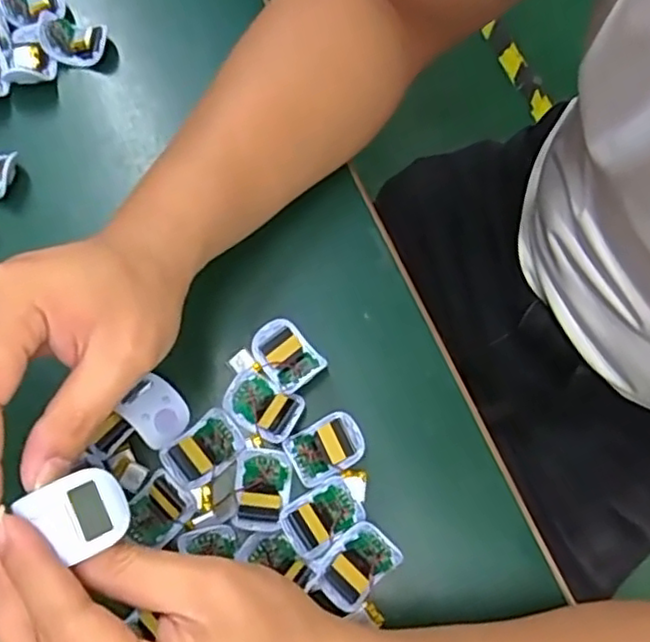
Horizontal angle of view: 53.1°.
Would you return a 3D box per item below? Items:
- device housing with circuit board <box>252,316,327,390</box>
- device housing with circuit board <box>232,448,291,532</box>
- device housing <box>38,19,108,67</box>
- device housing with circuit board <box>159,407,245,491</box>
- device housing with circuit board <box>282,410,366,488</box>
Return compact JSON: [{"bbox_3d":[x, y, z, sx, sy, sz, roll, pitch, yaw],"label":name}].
[{"bbox_3d":[-0.022,0.018,0.373,0.029,0.017,0.042,-38,78,-12],"label":"device housing with circuit board"},{"bbox_3d":[-0.034,0.090,0.349,0.028,0.007,0.041,4,73,-1],"label":"device housing with circuit board"},{"bbox_3d":[-0.170,-0.189,0.442,0.041,0.018,0.028,-7,73,-4],"label":"device housing"},{"bbox_3d":[-0.067,0.070,0.355,0.043,0.006,0.031,-35,77,-12],"label":"device housing with circuit board"},{"bbox_3d":[0.000,0.070,0.360,0.041,0.012,0.030,-28,76,-10],"label":"device housing with circuit board"}]

